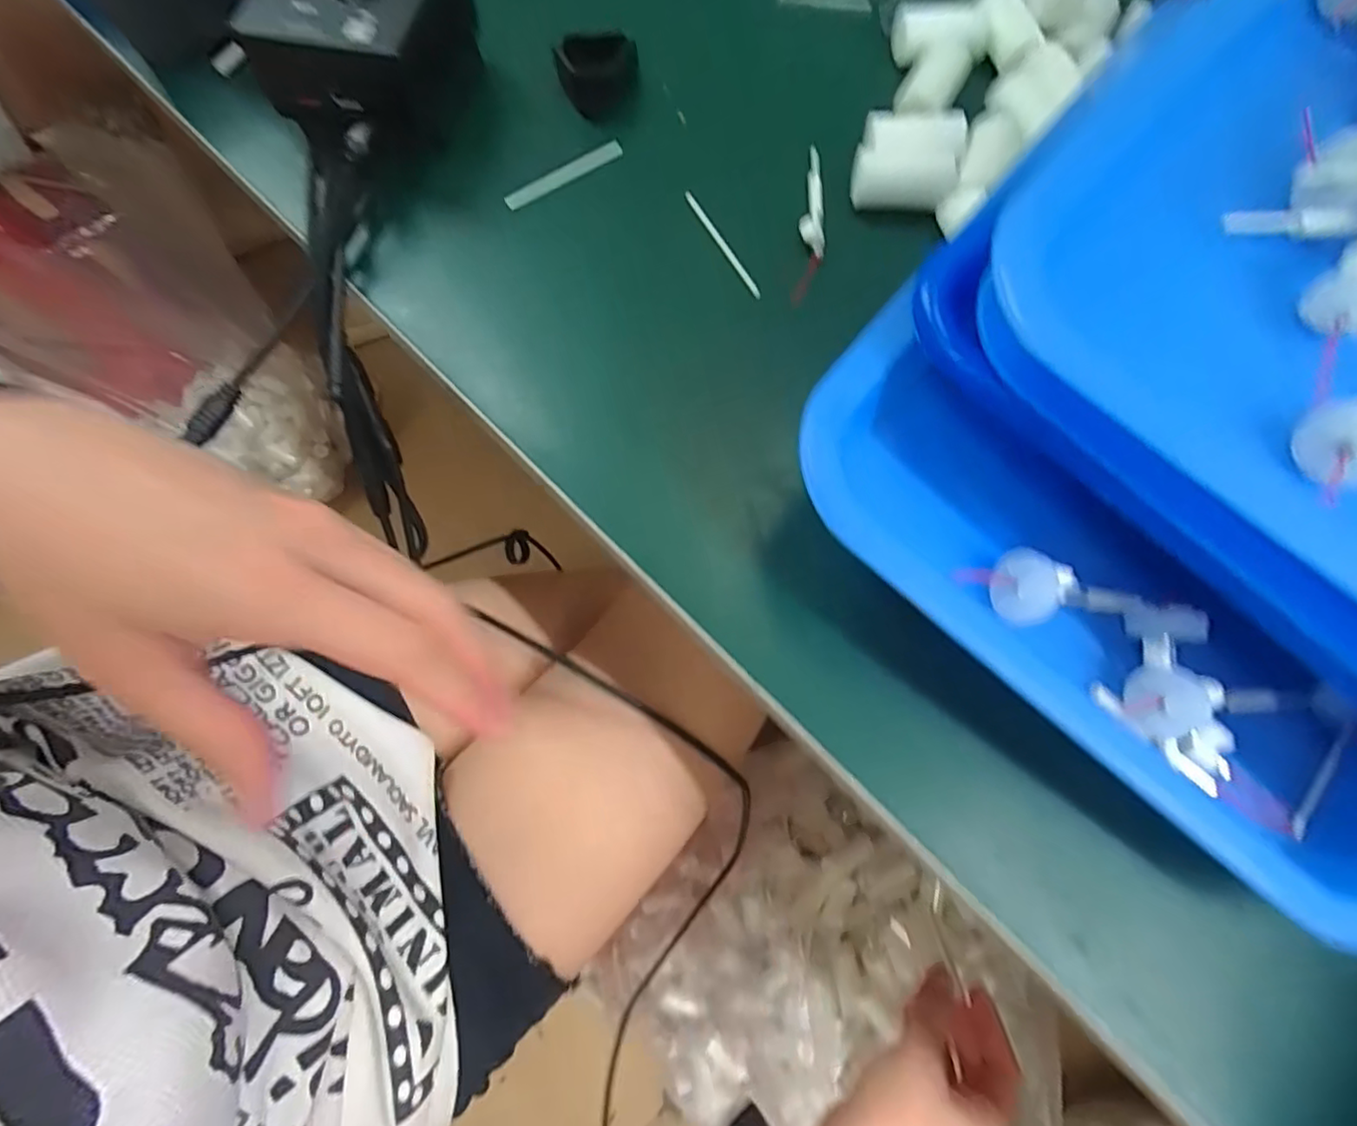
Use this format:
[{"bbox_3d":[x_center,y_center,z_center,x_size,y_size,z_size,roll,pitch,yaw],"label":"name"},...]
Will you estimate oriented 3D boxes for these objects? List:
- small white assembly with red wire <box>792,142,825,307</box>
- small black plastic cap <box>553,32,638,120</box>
[{"bbox_3d":[0.059,-0.149,0.277,0.012,0.010,0.081,6,72,3],"label":"small white assembly with red wire"},{"bbox_3d":[-0.039,-0.233,0.303,0.036,0.019,0.035,1,72,1],"label":"small black plastic cap"}]

